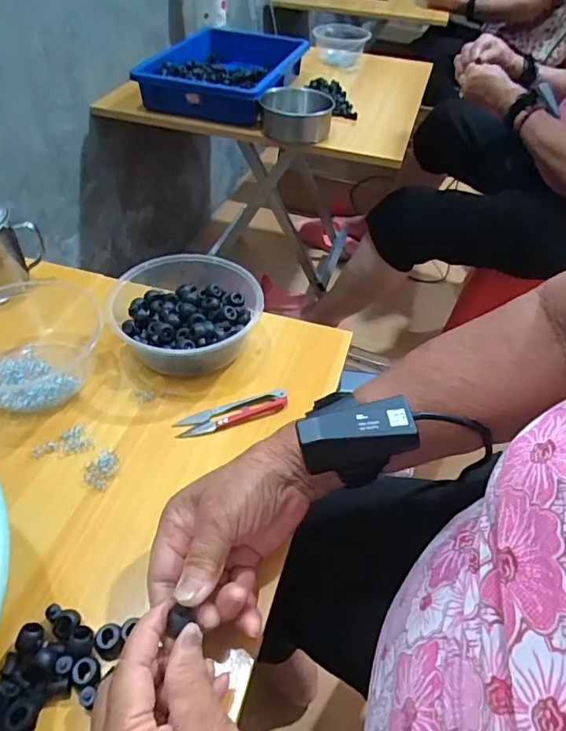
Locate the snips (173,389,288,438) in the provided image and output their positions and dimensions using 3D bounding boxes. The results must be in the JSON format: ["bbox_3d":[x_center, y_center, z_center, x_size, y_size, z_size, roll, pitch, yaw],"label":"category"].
[{"bbox_3d":[-0.045,0.042,0.449,0.100,0.015,0.023,-12,46,-16],"label":"snips"}]

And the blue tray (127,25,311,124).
[{"bbox_3d":[-0.116,-0.580,0.993,0.260,0.078,0.348,12,44,8],"label":"blue tray"}]

